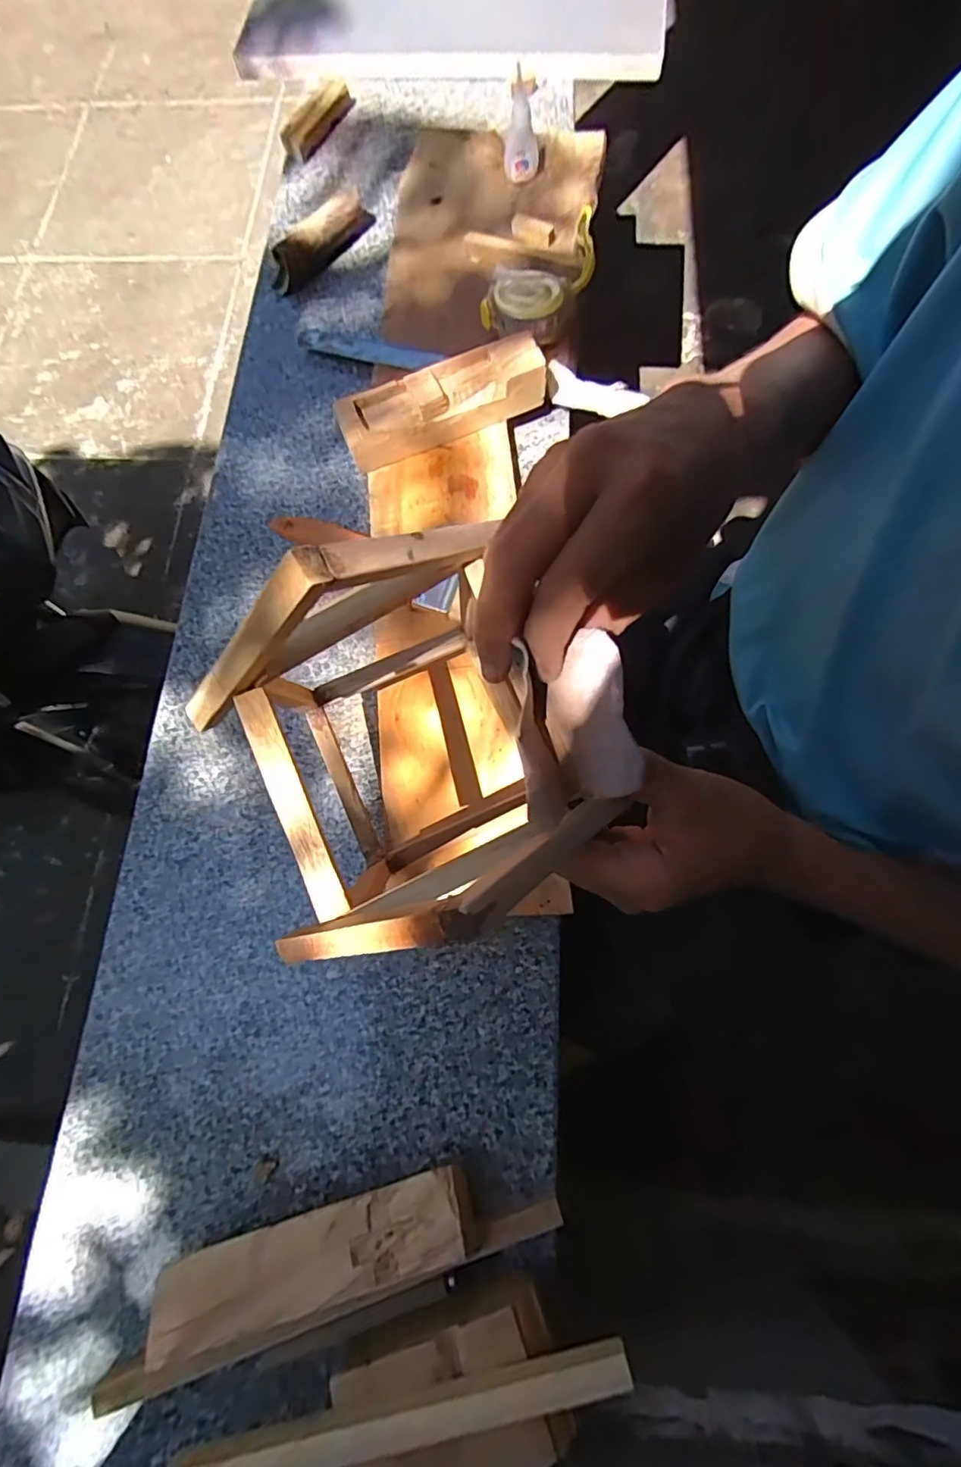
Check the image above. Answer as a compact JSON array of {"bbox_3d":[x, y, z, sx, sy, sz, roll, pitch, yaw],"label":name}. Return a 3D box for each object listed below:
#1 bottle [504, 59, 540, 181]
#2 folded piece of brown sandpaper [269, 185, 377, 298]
[{"bbox_3d":[0.038,-0.549,0.508,0.031,0.073,0.021,3,73,3],"label":"bottle"},{"bbox_3d":[-0.148,-0.468,0.531,0.036,0.031,0.119,40,78,13],"label":"folded piece of brown sandpaper"}]

